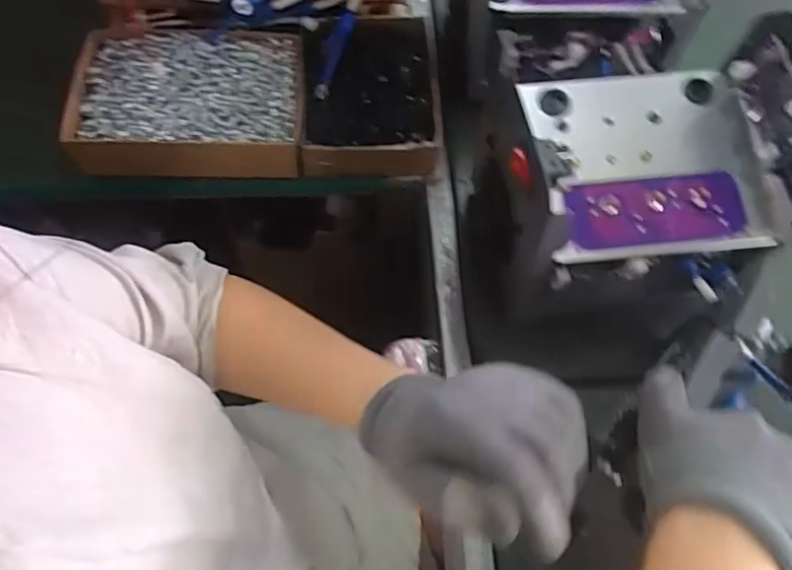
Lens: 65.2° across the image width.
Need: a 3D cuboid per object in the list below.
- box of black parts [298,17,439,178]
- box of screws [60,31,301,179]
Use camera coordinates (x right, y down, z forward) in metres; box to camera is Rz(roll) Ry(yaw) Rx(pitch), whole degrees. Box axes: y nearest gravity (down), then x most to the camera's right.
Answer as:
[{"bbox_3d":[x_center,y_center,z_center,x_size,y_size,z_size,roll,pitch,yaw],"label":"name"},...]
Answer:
[{"bbox_3d":[-0.028,-0.196,0.625,0.132,0.043,0.177,-1,65,-4],"label":"box of black parts"},{"bbox_3d":[-0.202,-0.179,0.614,0.212,0.044,0.145,-1,65,-3],"label":"box of screws"}]

